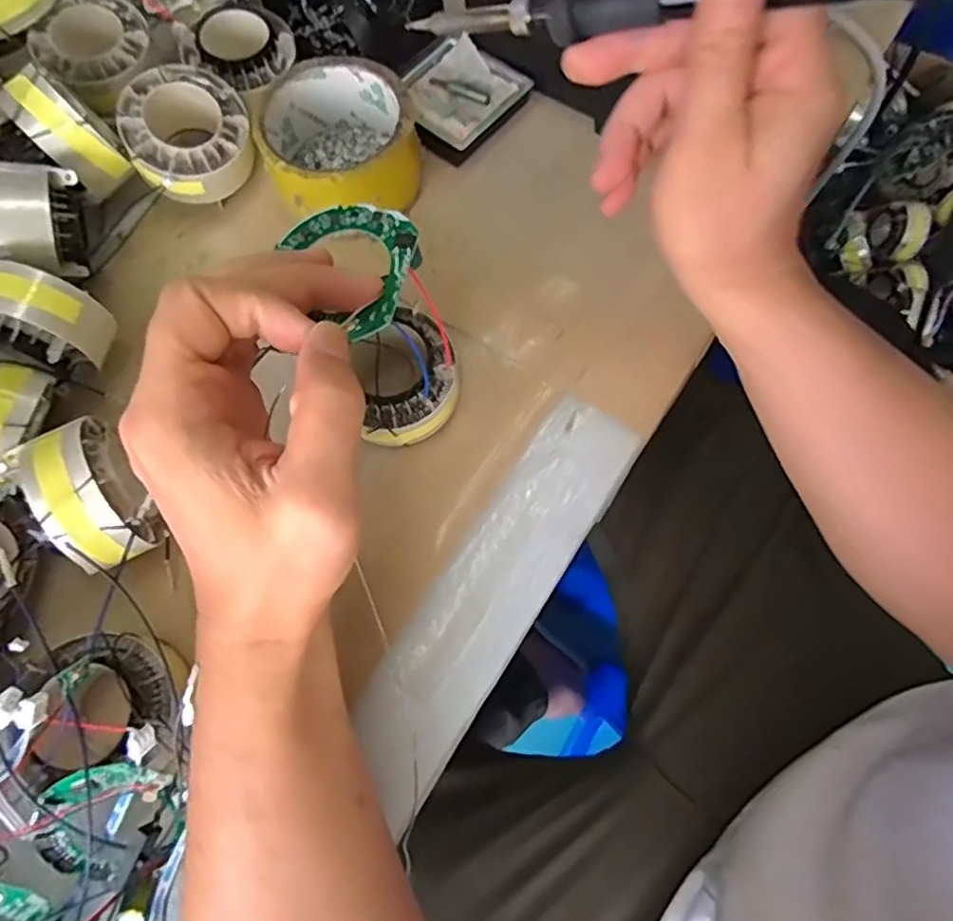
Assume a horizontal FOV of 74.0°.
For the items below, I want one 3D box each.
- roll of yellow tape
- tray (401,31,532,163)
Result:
[{"bbox_3d":[-0.076,-0.177,0.360,0.084,0.046,0.087,-1,72,2],"label":"roll of yellow tape"},{"bbox_3d":[-0.013,-0.221,0.384,0.068,0.012,0.075,43,79,14],"label":"tray"}]

